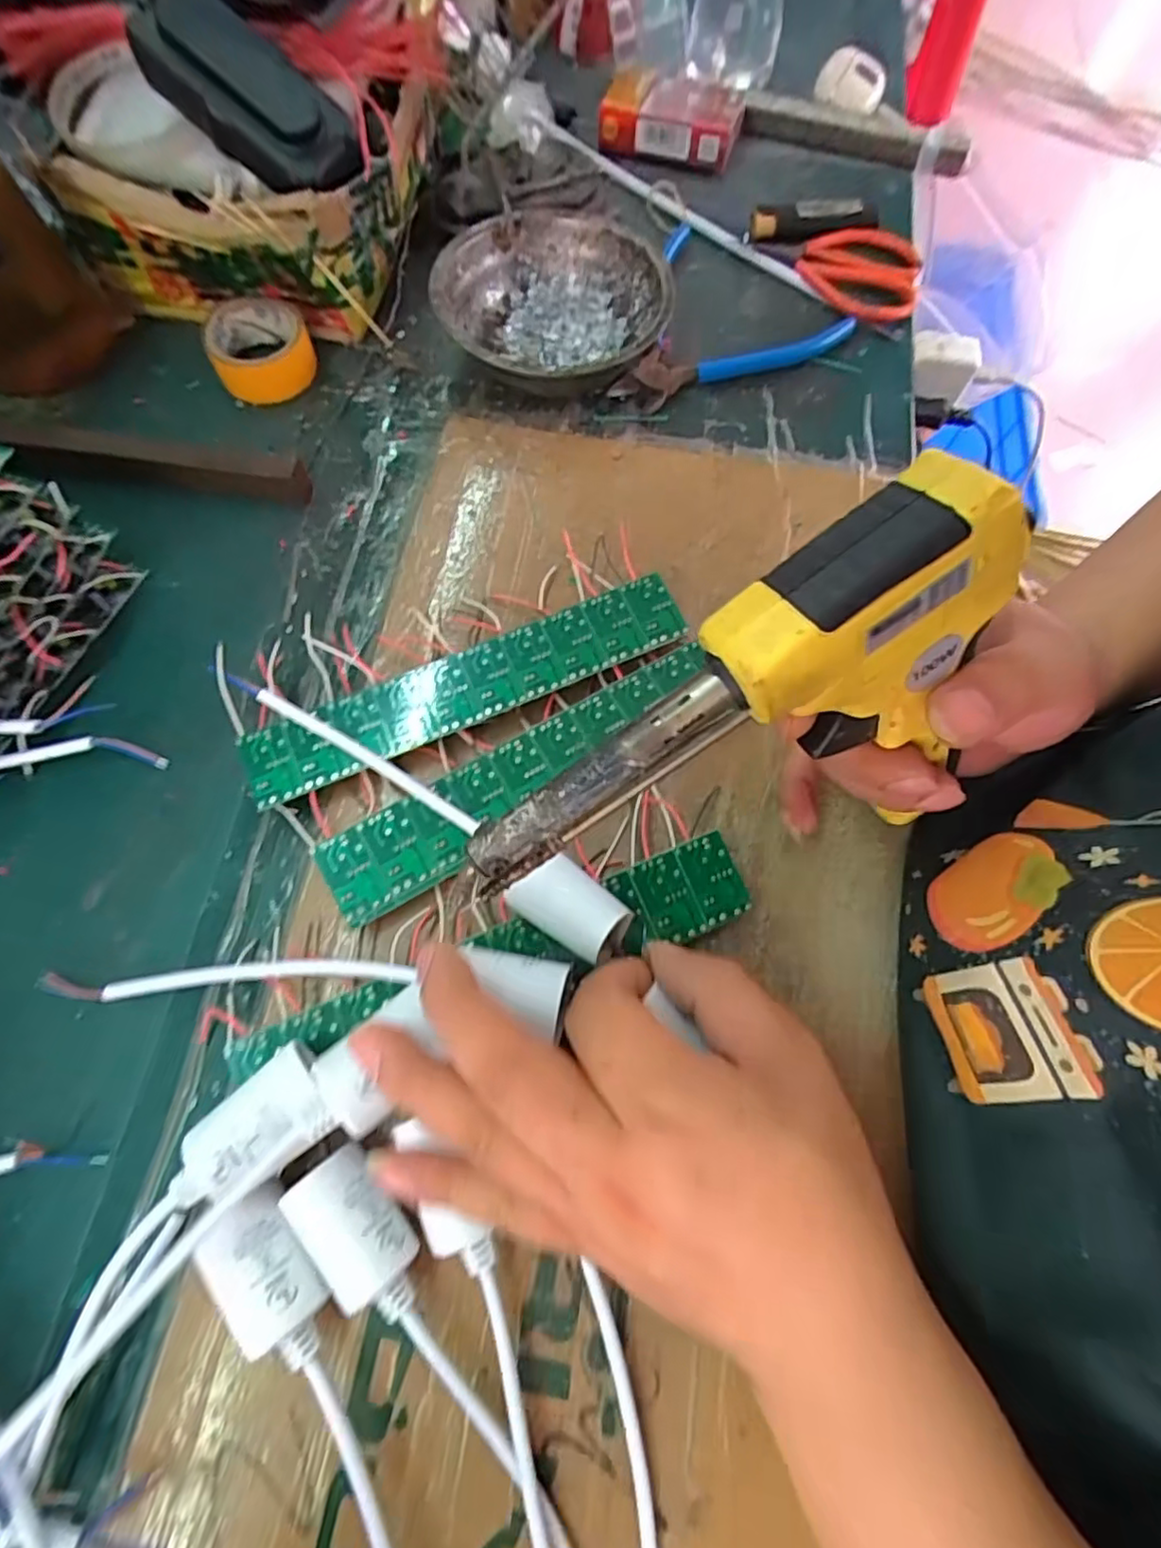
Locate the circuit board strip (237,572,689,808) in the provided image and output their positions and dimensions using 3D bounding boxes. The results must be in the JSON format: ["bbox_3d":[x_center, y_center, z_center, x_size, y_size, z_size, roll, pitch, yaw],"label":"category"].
[{"bbox_3d":[-0.050,-0.038,0.302,0.199,0.020,0.035,-23,72,-9],"label":"circuit board strip"}]

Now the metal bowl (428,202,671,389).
[{"bbox_3d":[-0.017,-0.257,0.372,0.125,0.041,0.125,0,70,-1],"label":"metal bowl"}]

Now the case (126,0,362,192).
[{"bbox_3d":[-0.161,-0.337,0.328,0.107,0.031,0.050,34,72,-9],"label":"case"}]

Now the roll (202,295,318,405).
[{"bbox_3d":[-0.179,-0.239,0.371,0.054,0.026,0.053,0,70,-1],"label":"roll"}]

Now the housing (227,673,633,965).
[{"bbox_3d":[-0.066,0.008,0.262,0.194,0.033,0.026,34,73,11],"label":"housing"}]

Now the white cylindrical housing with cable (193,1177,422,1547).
[{"bbox_3d":[-0.067,0.232,0.199,0.030,0.028,0.204,-26,72,-10],"label":"white cylindrical housing with cable"}]

